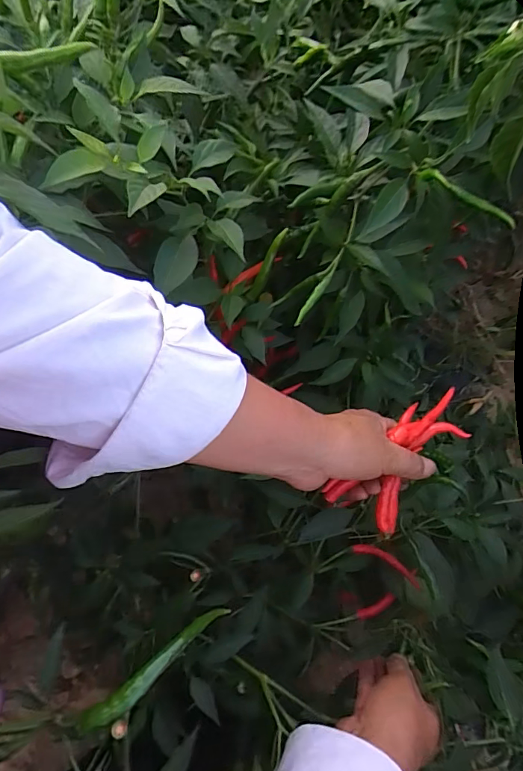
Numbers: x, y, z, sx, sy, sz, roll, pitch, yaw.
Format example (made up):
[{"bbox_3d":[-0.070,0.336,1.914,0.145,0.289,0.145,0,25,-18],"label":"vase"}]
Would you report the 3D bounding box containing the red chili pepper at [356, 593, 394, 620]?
[{"bbox_3d":[0.122,0.236,0.479,0.044,0.007,0.012,-22,74,-8],"label":"red chili pepper"}]

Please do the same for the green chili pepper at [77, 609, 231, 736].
[{"bbox_3d":[-0.053,0.149,0.242,0.089,0.013,0.011,-28,73,-38],"label":"green chili pepper"}]

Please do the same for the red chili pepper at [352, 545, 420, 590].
[{"bbox_3d":[0.136,0.190,0.485,0.079,0.006,0.017,31,53,4],"label":"red chili pepper"}]

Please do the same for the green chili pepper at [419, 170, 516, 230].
[{"bbox_3d":[0.134,-0.123,0.292,0.069,0.006,0.007,33,74,9],"label":"green chili pepper"}]

